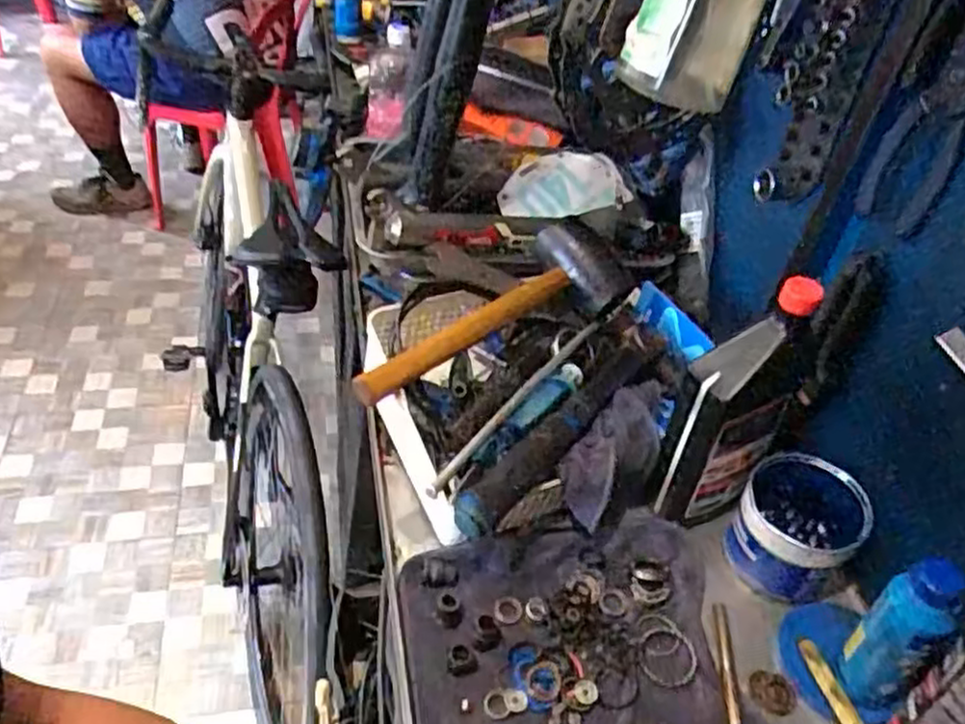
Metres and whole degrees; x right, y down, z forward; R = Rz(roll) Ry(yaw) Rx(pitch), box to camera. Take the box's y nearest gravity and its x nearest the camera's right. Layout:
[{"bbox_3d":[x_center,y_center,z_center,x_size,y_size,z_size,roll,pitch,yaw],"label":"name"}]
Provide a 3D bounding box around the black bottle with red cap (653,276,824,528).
[{"bbox_3d":[0.213,0.044,0.665,0.099,0.245,0.051,-11,45,-19],"label":"black bottle with red cap"}]

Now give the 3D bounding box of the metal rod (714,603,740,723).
[{"bbox_3d":[0.203,0.279,0.624,0.011,0.004,0.176,9,42,2],"label":"metal rod"}]

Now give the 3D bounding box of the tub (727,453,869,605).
[{"bbox_3d":[0.282,0.151,0.690,0.100,0.091,0.099,27,46,21],"label":"tub"}]

